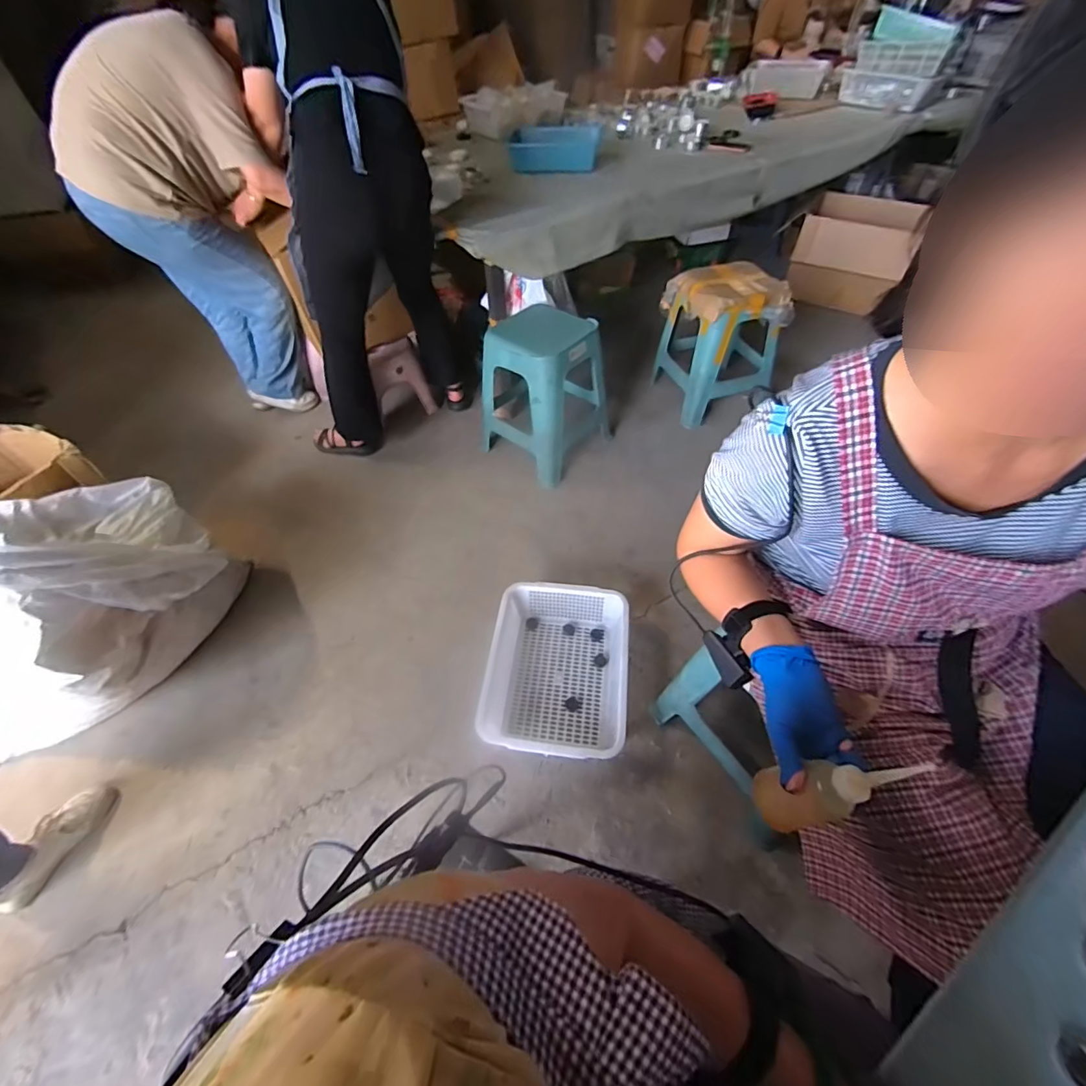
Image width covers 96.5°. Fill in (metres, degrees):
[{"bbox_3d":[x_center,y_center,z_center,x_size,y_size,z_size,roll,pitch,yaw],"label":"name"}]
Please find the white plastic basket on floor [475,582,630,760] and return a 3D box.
[{"bbox_3d":[0.041,0.313,1.222,0.336,0.119,0.432,5,53,7],"label":"white plastic basket on floor"}]

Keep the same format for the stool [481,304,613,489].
[{"bbox_3d":[0.002,-0.511,1.643,0.323,0.449,0.371,29,59,23],"label":"stool"}]

